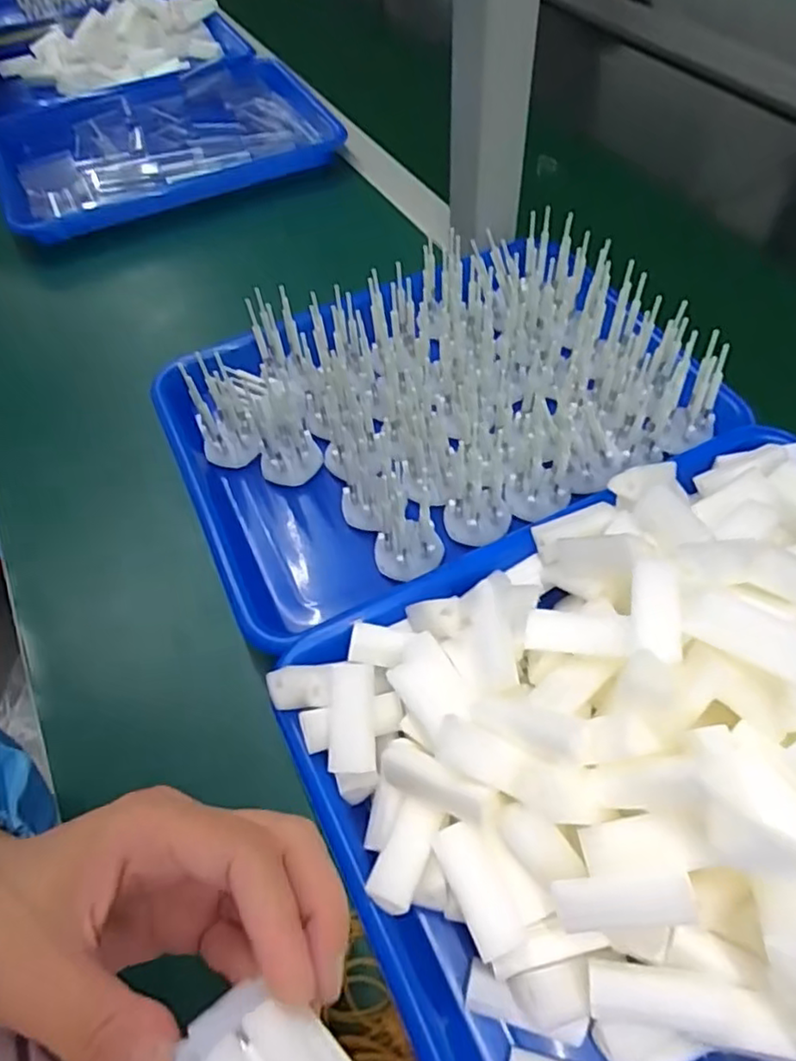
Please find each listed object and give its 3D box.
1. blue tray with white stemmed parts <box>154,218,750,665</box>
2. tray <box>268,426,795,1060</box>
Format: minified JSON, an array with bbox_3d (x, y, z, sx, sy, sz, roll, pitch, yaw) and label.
[{"bbox_3d":[0.017,-0.086,0.412,0.319,0.068,0.238,-26,58,-14],"label":"blue tray with white stemmed parts"},{"bbox_3d":[0.128,0.079,0.270,0.320,0.095,0.245,-24,57,-13],"label":"tray"}]

